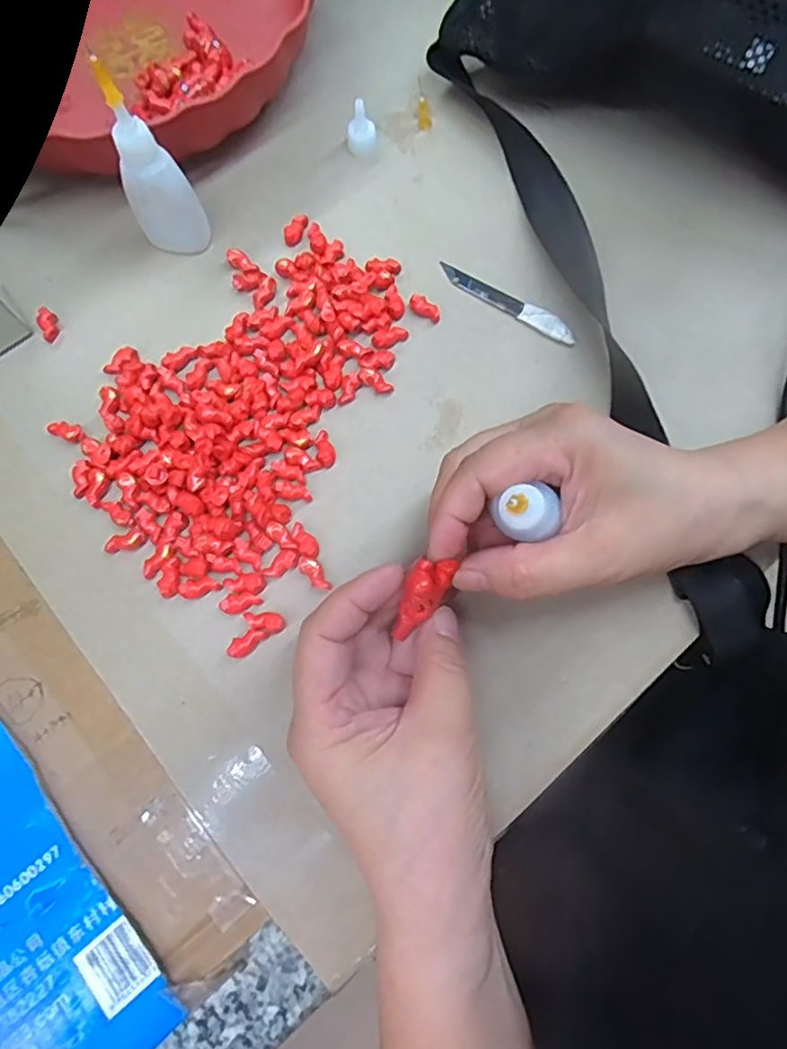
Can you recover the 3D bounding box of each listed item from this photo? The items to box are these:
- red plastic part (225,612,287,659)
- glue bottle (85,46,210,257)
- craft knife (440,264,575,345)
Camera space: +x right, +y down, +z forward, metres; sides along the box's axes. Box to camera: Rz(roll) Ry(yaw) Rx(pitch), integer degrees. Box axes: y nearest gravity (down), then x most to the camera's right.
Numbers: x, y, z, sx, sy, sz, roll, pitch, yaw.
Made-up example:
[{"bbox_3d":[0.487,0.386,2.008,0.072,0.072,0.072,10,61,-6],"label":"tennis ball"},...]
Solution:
[{"bbox_3d":[-0.063,0.048,0.260,0.027,0.006,0.015,-35,78,-9],"label":"red plastic part"},{"bbox_3d":[-0.115,-0.166,0.277,0.031,0.086,0.025,-25,77,-7],"label":"glue bottle"},{"bbox_3d":[0.060,-0.118,0.306,0.080,0.005,0.011,33,77,8],"label":"craft knife"}]

